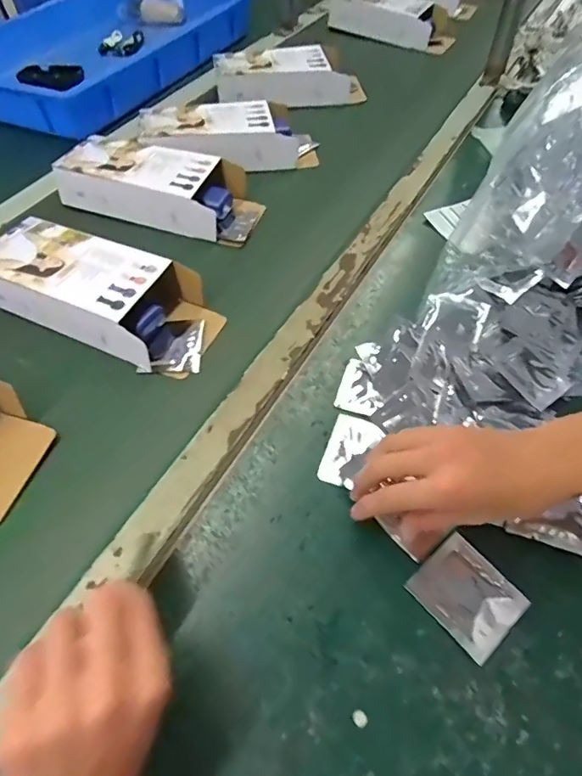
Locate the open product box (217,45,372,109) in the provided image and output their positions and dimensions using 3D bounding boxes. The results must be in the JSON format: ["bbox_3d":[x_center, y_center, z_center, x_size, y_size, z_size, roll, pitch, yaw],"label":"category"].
[{"bbox_3d":[0.000,-0.525,0.804,0.251,0.052,0.123,6,55,2],"label":"open product box"}]

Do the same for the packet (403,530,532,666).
[{"bbox_3d":[0.132,0.154,0.357,0.062,0.004,0.070,-36,63,-23],"label":"packet"}]

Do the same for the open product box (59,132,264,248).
[{"bbox_3d":[-0.164,-0.263,0.619,0.252,0.050,0.110,16,56,9],"label":"open product box"}]

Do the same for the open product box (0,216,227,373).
[{"bbox_3d":[-0.199,-0.103,0.509,0.250,0.054,0.114,22,57,13],"label":"open product box"}]

